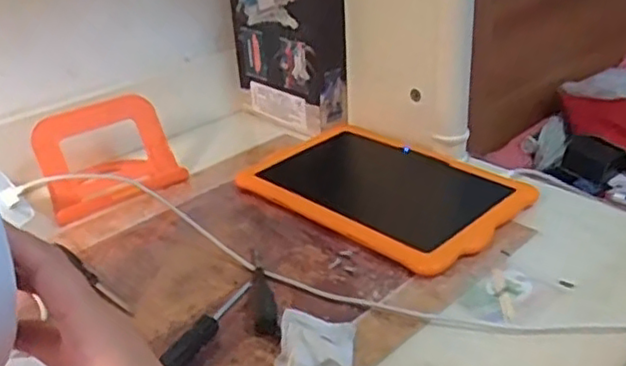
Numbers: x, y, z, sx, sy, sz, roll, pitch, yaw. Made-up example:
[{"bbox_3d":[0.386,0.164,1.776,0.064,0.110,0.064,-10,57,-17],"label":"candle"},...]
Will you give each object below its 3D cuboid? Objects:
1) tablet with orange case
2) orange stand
[{"bbox_3d":[0.067,0.000,0.682,0.188,0.018,0.273,-28,36,-37],"label":"tablet with orange case"},{"bbox_3d":[-0.211,-0.030,0.686,0.137,0.090,0.065,-20,32,-27],"label":"orange stand"}]

